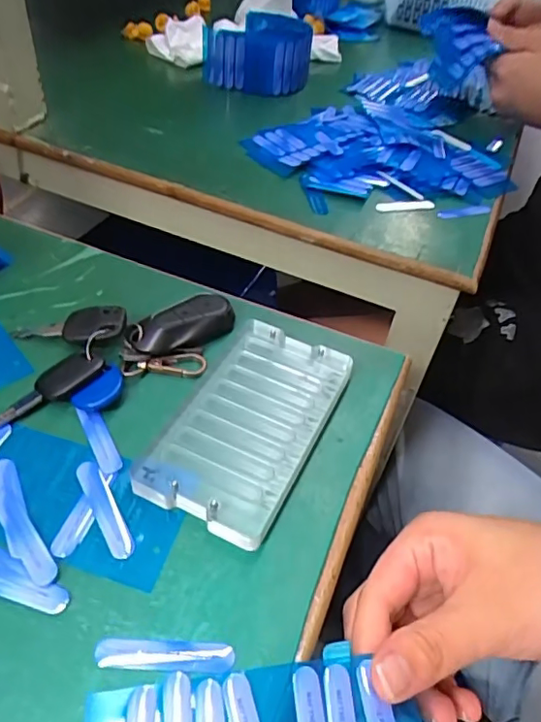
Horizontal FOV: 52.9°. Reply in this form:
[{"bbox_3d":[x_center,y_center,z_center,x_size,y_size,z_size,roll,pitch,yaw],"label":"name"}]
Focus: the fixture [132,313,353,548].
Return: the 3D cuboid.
[{"bbox_3d":[-0.010,0.029,0.275,0.068,0.013,0.122,23,48,15],"label":"fixture"}]

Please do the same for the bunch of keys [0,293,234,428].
[{"bbox_3d":[-0.083,-0.004,0.296,0.129,0.017,0.069,-7,47,-13],"label":"bunch of keys"}]

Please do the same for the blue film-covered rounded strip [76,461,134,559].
[{"bbox_3d":[-0.074,0.064,0.241,0.010,0.004,0.051,-22,52,-25],"label":"blue film-covered rounded strip"}]

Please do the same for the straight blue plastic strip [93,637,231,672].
[{"bbox_3d":[-0.040,0.111,0.205,0.051,0.005,0.010,4,46,-3],"label":"straight blue plastic strip"}]

